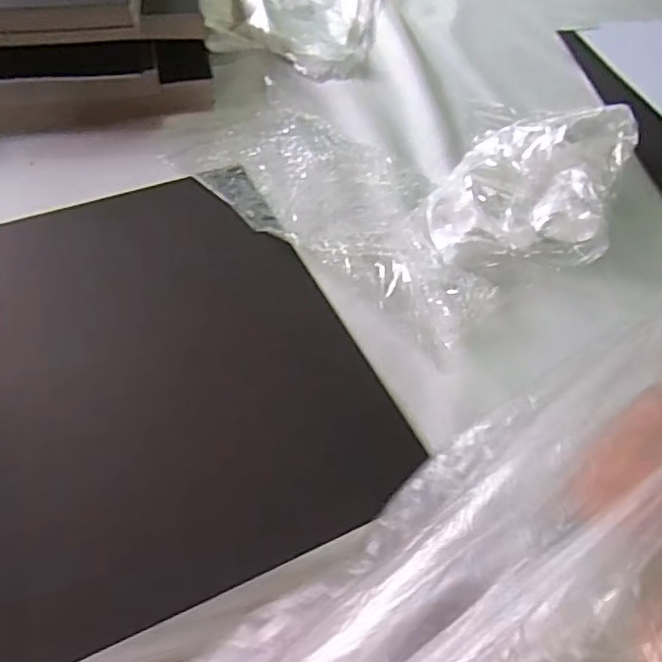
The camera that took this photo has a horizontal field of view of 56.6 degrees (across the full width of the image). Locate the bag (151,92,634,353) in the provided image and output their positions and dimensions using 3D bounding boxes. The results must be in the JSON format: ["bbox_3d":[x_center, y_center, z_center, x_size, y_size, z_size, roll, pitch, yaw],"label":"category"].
[{"bbox_3d":[0.077,-0.218,0.746,0.368,0.101,0.508,-36,63,-26],"label":"bag"}]

